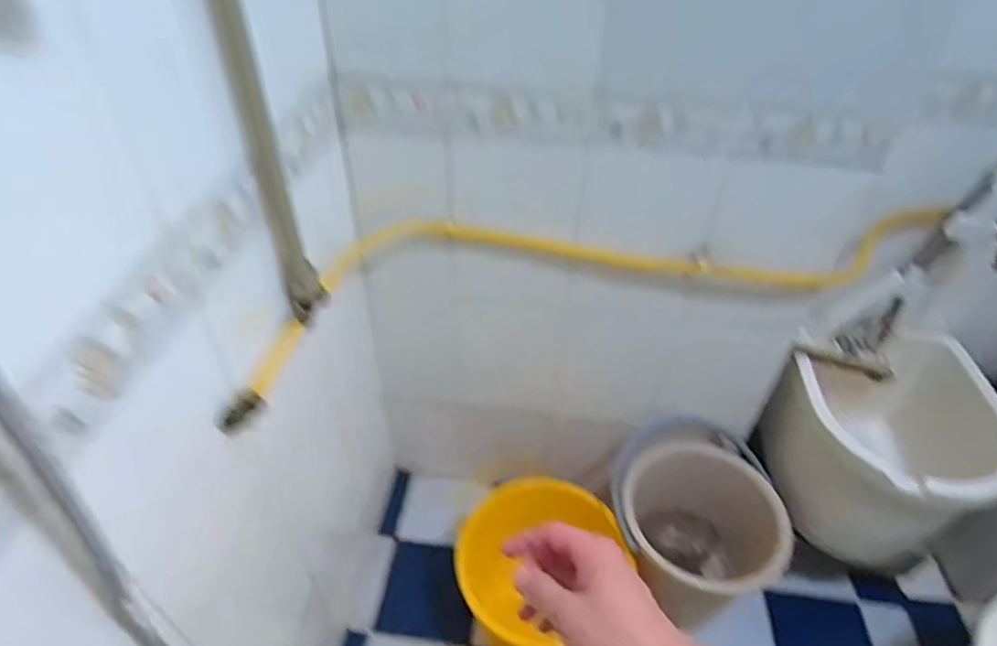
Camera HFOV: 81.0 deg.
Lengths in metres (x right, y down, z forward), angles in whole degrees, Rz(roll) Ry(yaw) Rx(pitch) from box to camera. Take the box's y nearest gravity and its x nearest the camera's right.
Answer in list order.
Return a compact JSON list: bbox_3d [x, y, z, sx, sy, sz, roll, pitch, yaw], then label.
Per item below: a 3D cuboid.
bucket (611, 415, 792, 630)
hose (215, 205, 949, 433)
[{"bbox_3d":[0.374,0.418,1.210,0.344,0.313,0.332,1,42,-1],"label":"bucket"},{"bbox_3d":[0.129,-0.109,0.974,1.123,0.163,0.376,-17,46,-20],"label":"hose"}]

